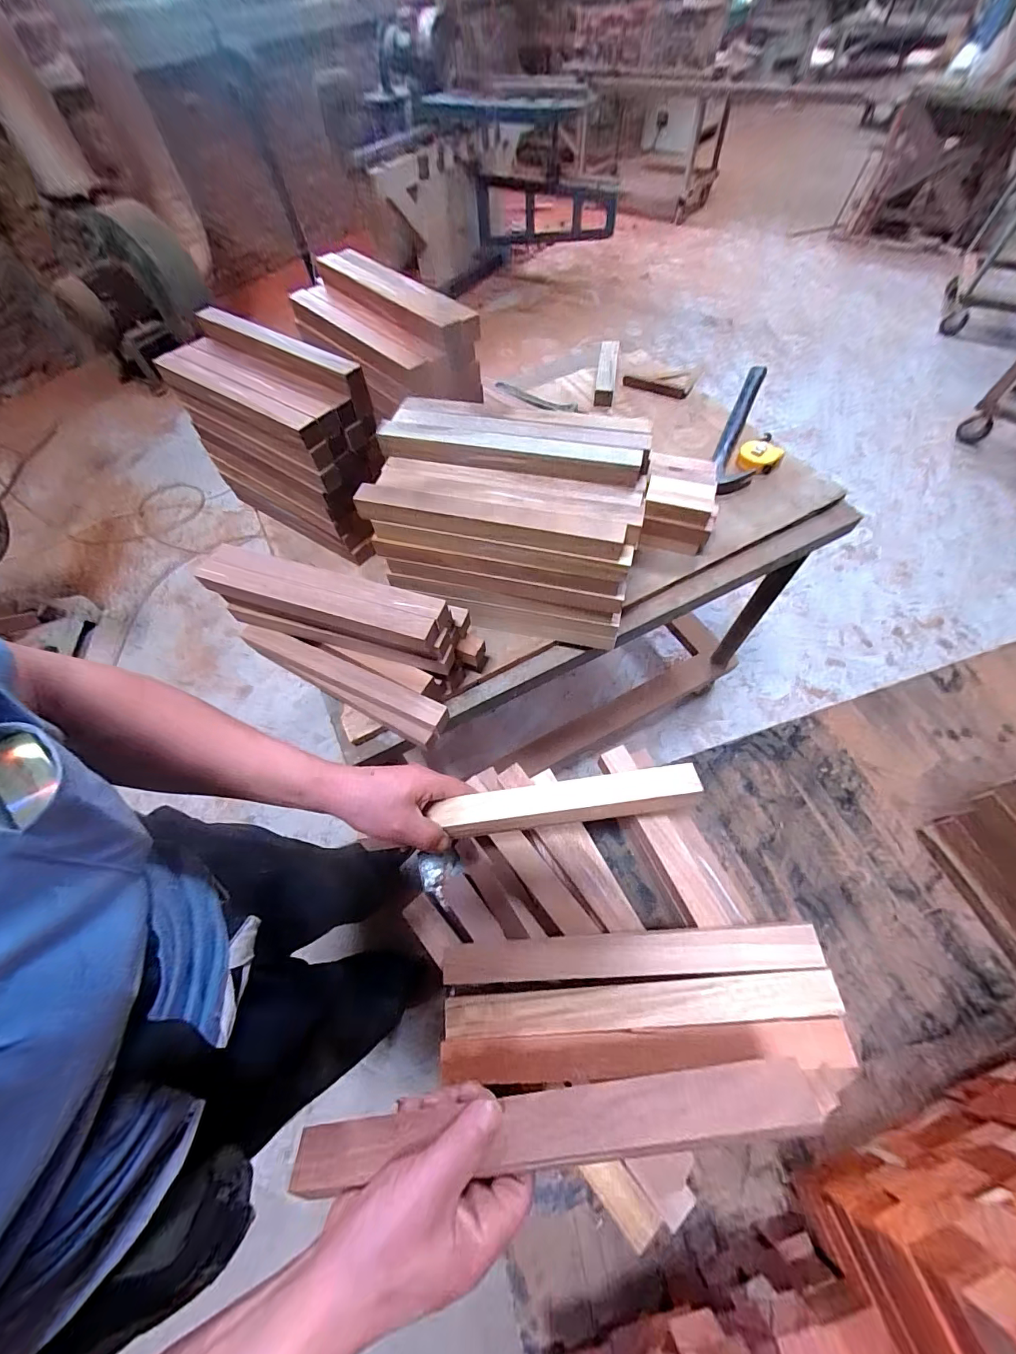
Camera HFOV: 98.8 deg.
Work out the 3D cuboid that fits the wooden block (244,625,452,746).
[{"bbox_3d":[-0.226,0.007,0.598,0.314,0.048,0.045,24,64,15],"label":"wooden block"}]

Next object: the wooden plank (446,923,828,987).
[{"bbox_3d":[0.098,0.251,0.392,0.322,0.016,0.032,-10,60,11],"label":"wooden plank"}]

